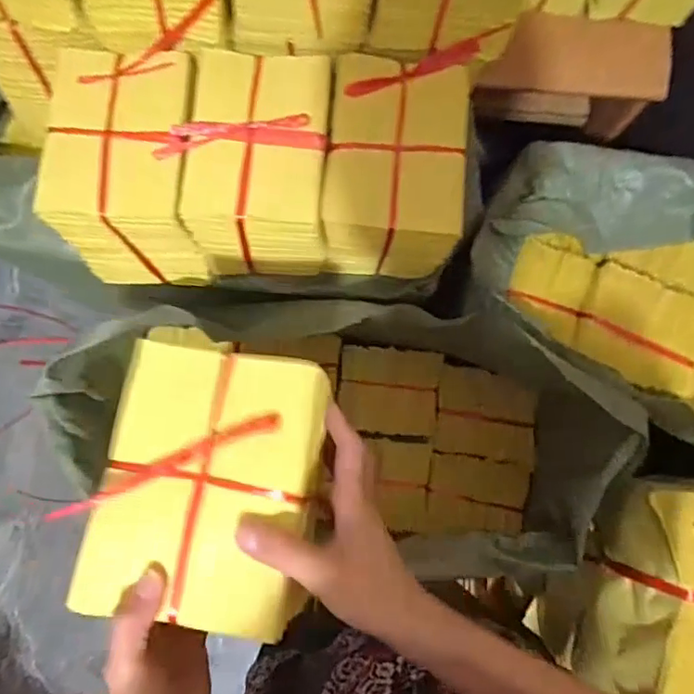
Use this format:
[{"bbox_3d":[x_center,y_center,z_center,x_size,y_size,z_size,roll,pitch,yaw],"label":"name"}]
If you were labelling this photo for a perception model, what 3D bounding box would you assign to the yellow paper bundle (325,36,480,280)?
[{"bbox_3d":[0.047,-0.176,0.545,0.133,0.122,0.179,1,83,-1],"label":"yellow paper bundle"}]

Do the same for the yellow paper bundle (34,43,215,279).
[{"bbox_3d":[-0.198,-0.166,0.530,0.125,0.133,0.178,-1,83,-1],"label":"yellow paper bundle"}]

